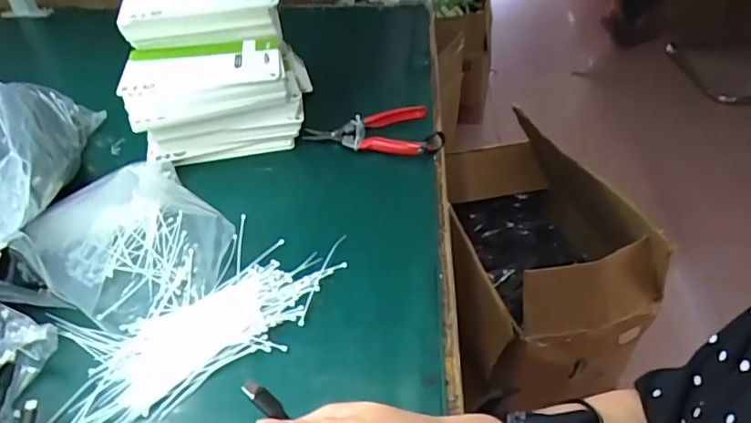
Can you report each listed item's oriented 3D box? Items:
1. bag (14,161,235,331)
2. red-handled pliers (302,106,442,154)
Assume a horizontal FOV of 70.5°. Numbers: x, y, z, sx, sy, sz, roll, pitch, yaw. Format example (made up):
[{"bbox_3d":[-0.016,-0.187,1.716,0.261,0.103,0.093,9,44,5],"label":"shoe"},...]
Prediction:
[{"bbox_3d":[-0.244,0.027,0.530,0.184,0.045,0.168,34,53,29],"label":"bag"},{"bbox_3d":[-0.003,-0.092,0.674,0.165,0.031,0.094,-9,45,-10],"label":"red-handled pliers"}]

